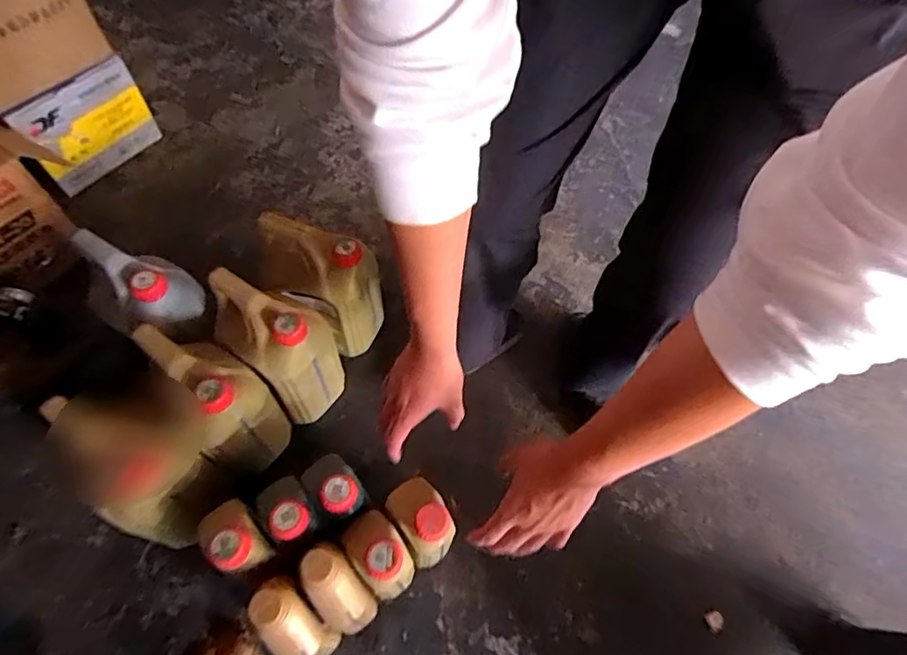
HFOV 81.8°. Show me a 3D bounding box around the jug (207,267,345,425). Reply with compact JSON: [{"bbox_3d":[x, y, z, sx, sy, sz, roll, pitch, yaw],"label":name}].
[{"bbox_3d":[-0.280,0.033,0.849,0.183,0.272,0.127,38,65,16],"label":"jug"}]

